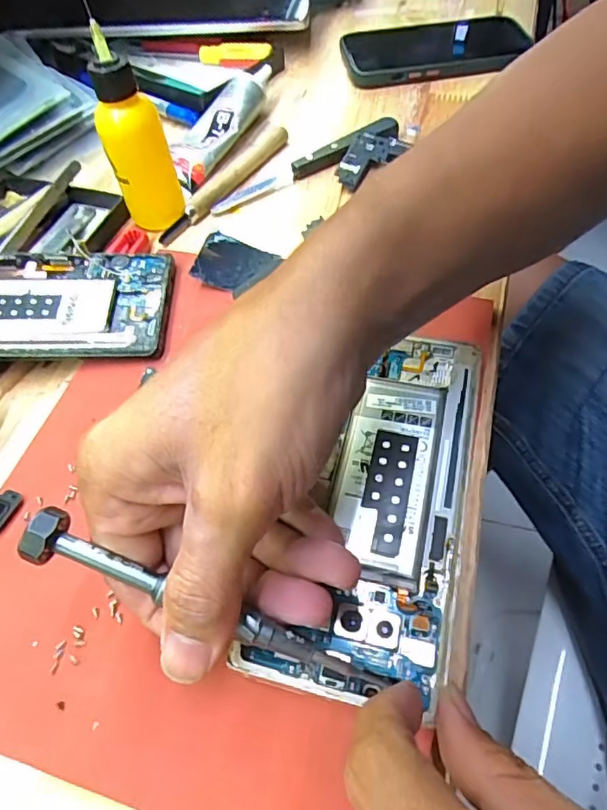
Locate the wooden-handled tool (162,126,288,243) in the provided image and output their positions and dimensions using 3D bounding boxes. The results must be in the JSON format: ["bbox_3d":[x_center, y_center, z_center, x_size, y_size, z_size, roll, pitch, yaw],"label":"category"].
[{"bbox_3d":[-0.050,-0.145,0.352,0.017,0.017,0.122,25,62,21],"label":"wooden-handled tool"}]

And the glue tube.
[{"bbox_3d":[-0.057,-0.203,0.377,0.041,0.023,0.118,24,61,20],"label":"glue tube"}]

